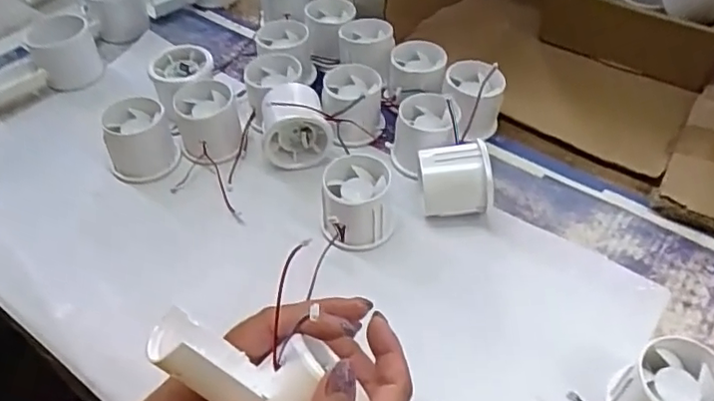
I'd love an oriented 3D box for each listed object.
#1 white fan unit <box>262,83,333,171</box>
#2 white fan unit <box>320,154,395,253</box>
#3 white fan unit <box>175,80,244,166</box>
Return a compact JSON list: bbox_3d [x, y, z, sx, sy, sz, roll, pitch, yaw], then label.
[{"bbox_3d":[-0.051,-0.067,0.509,0.057,0.061,0.054,-4,48,-3],"label":"white fan unit"},{"bbox_3d":[0.000,0.002,0.460,0.057,0.044,0.061,2,48,2],"label":"white fan unit"},{"bbox_3d":[-0.128,-0.067,0.526,0.053,0.045,0.063,-13,49,-11],"label":"white fan unit"}]

